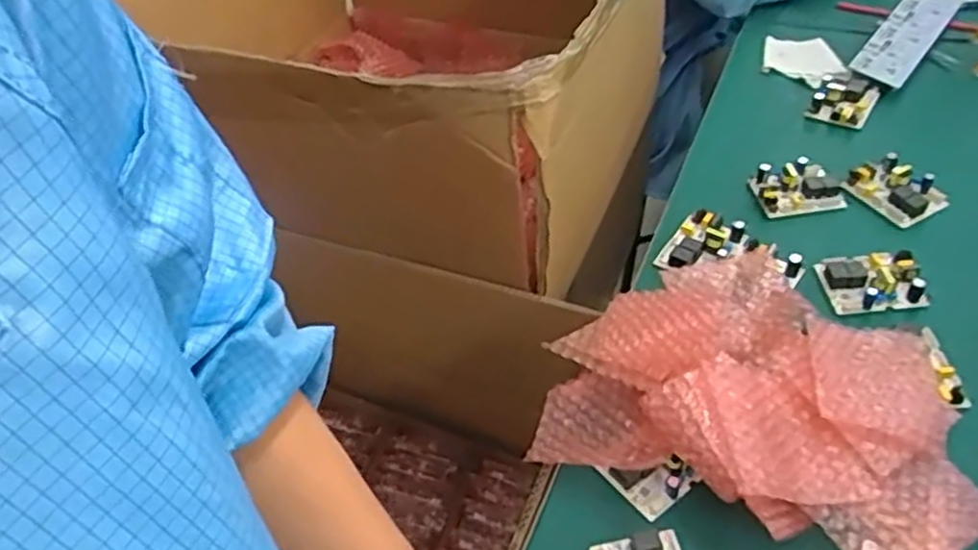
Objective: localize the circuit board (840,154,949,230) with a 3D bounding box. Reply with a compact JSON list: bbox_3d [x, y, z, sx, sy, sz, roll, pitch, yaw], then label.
[{"bbox_3d":[0.408,-0.086,0.768,0.065,0.027,0.083,-25,49,-17],"label":"circuit board"}]

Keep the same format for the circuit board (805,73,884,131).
[{"bbox_3d":[0.412,-0.203,0.877,0.062,0.024,0.067,28,55,28],"label":"circuit board"}]

